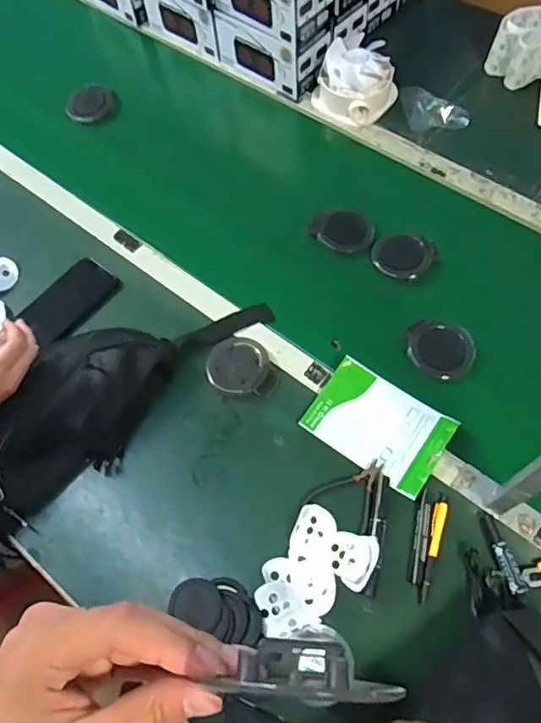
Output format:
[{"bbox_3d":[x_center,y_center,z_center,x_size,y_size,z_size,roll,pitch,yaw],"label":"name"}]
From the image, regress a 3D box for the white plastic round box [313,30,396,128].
[{"bbox_3d":[0.158,-0.508,0.990,0.130,0.080,0.134,-1,63,2],"label":"white plastic round box"}]

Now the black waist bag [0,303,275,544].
[{"bbox_3d":[-0.208,0.026,0.727,0.472,0.091,0.142,-40,68,-17],"label":"black waist bag"}]

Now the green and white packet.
[{"bbox_3d":[0.142,0.082,0.725,0.173,0.019,0.116,32,69,17],"label":"green and white packet"}]

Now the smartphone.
[{"bbox_3d":[-0.309,-0.093,0.846,0.086,0.010,0.143,39,77,12],"label":"smartphone"}]

